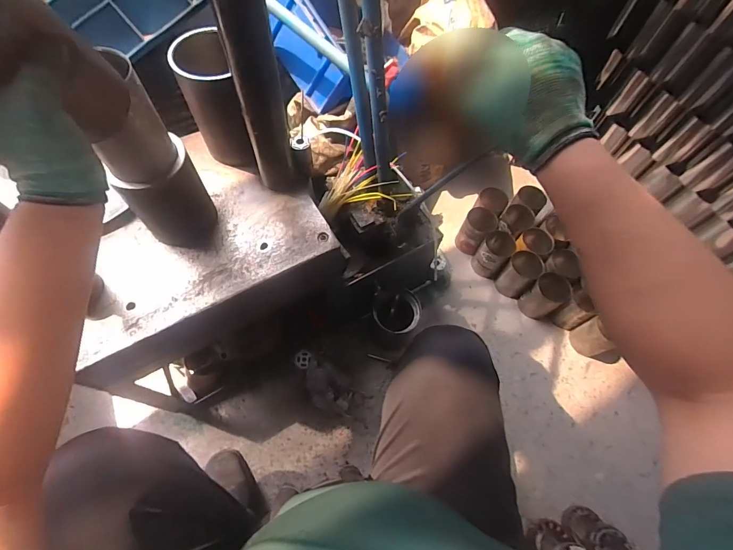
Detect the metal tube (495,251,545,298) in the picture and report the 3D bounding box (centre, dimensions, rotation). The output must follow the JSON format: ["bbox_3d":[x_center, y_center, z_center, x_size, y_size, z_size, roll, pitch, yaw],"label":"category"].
[{"bbox_3d":[0.460,-0.004,1.086,0.099,0.126,0.092,1,63,-3],"label":"metal tube"}]

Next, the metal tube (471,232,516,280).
[{"bbox_3d":[0.390,-0.067,1.108,0.092,0.121,0.104,36,67,14],"label":"metal tube"}]

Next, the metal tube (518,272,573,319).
[{"bbox_3d":[0.514,0.062,1.038,0.093,0.126,0.093,1,63,-3],"label":"metal tube"}]

